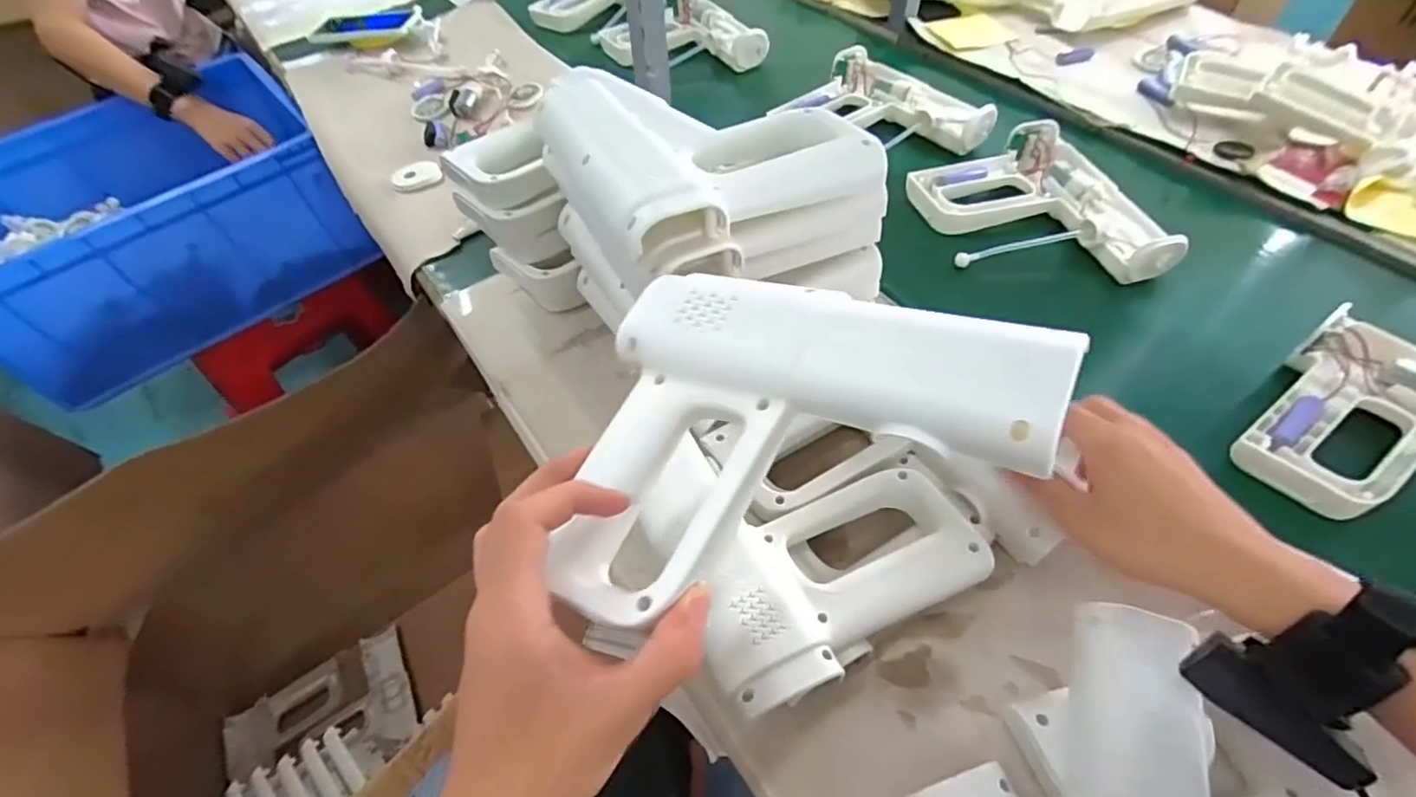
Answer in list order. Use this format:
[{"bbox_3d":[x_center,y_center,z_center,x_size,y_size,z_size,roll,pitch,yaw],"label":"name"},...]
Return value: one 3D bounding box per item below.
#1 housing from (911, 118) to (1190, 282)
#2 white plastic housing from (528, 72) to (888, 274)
[{"bbox_3d":[0.323,-0.191,0.632,0.178,0.039,0.215,-11,52,-4],"label":"housing"},{"bbox_3d":[-0.017,-0.187,0.443,0.183,0.048,0.219,-25,55,-15],"label":"white plastic housing"}]

